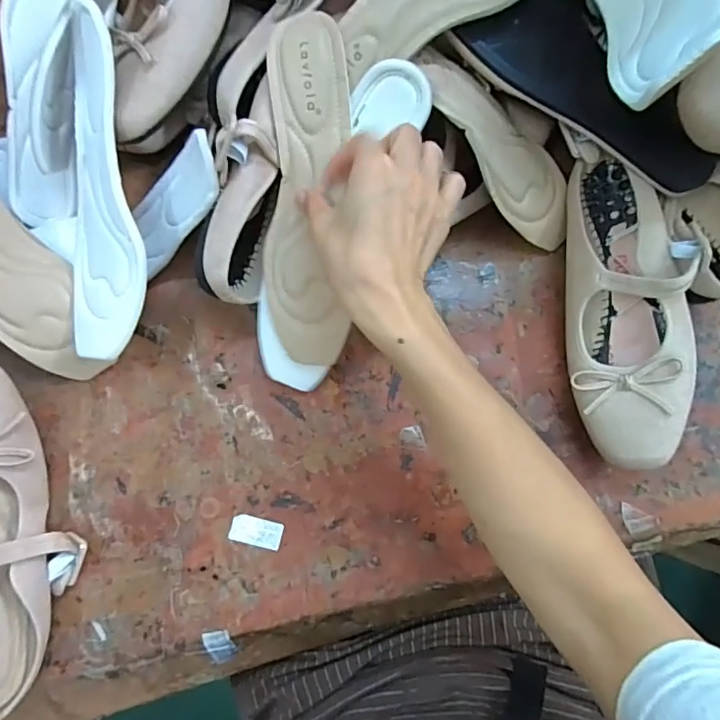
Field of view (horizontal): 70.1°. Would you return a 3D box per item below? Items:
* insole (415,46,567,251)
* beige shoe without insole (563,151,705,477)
[{"bbox_3d":[0.112,-0.160,0.395,0.180,0.029,0.068,41,83,-26],"label":"insole"},{"bbox_3d":[0.207,-0.041,0.399,0.085,0.071,0.240,1,82,0],"label":"beige shoe without insole"}]

